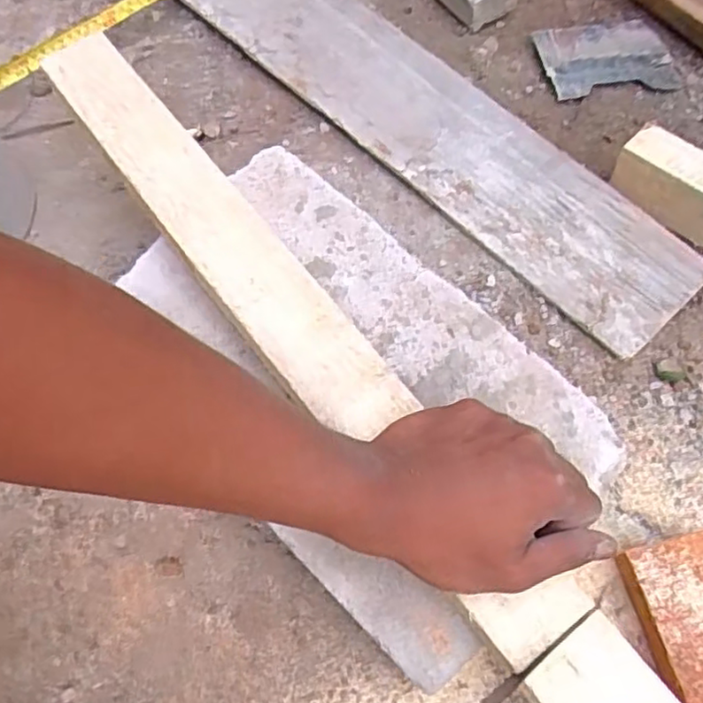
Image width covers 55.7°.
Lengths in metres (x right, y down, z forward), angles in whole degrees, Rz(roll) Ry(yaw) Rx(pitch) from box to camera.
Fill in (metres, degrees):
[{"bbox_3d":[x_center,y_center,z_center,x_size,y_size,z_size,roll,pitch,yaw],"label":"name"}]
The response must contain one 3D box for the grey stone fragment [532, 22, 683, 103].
[{"bbox_3d":[0.246,-0.285,0.644,0.120,0.013,0.088,-9,65,0],"label":"grey stone fragment"}]

